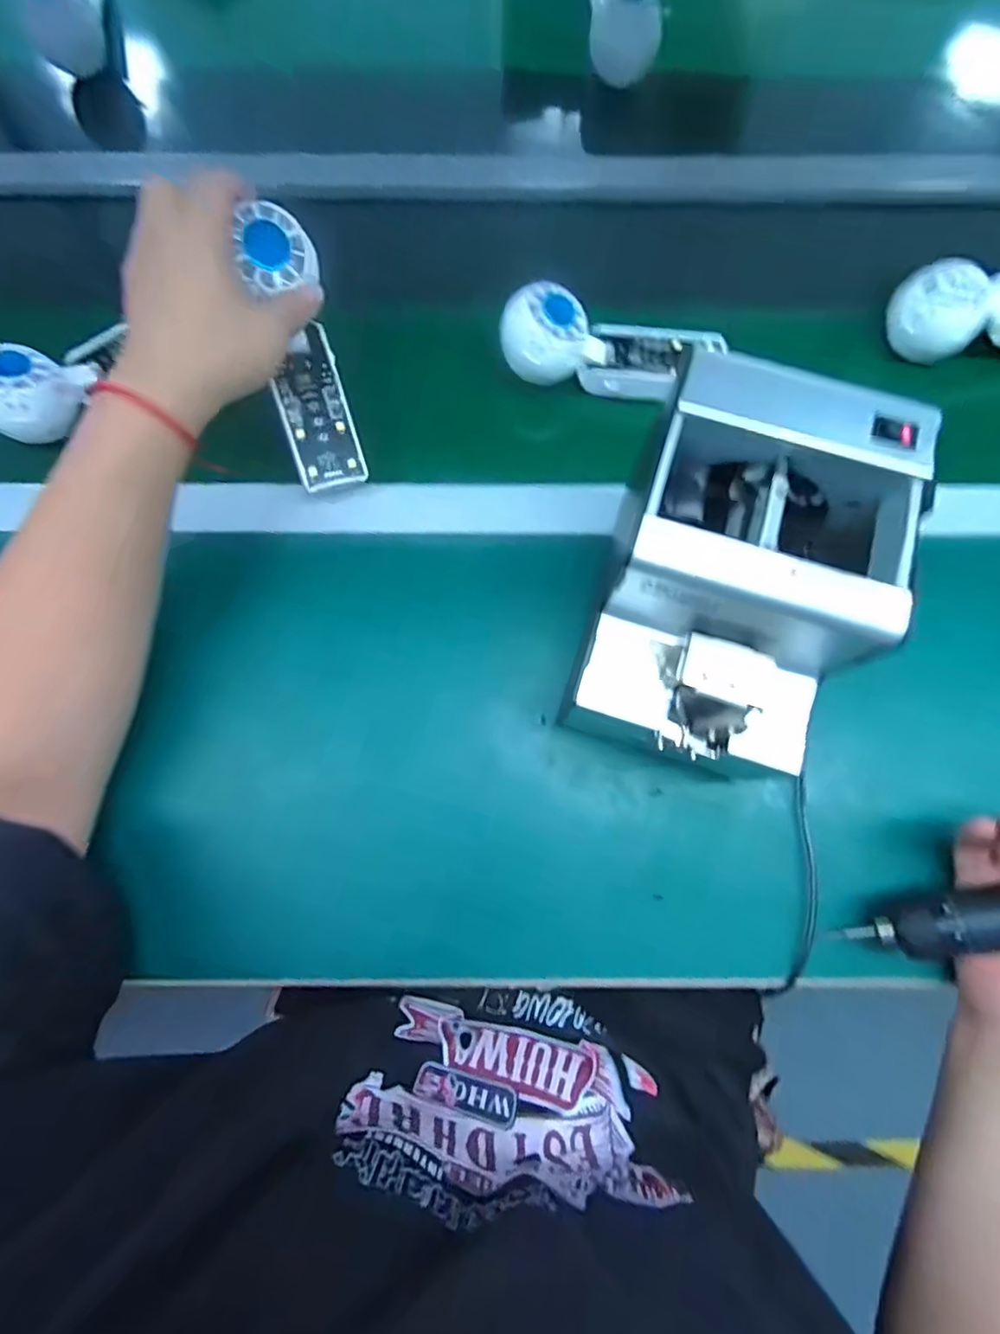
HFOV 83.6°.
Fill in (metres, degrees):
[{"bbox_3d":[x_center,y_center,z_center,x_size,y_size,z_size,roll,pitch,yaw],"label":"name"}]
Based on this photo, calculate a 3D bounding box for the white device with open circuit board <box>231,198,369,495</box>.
[{"bbox_3d":[-0.132,-0.206,0.376,0.046,0.030,0.165,-17,110,-21],"label":"white device with open circuit board"}]

